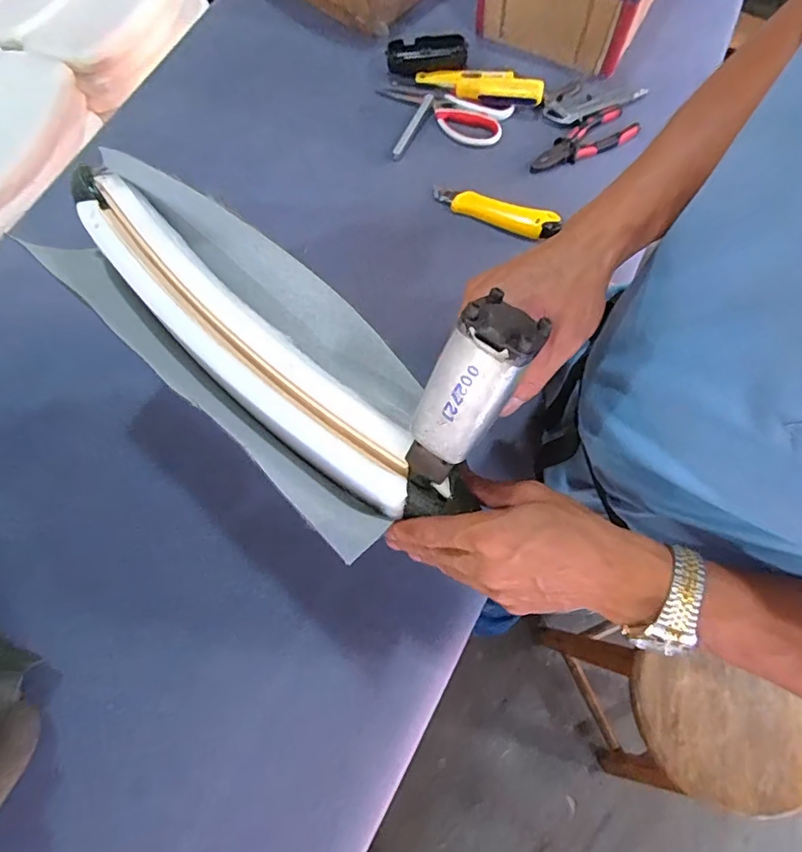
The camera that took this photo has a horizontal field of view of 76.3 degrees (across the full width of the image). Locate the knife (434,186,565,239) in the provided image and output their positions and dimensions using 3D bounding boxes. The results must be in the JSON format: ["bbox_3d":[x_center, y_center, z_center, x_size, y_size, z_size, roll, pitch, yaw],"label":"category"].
[{"bbox_3d":[0.115,-0.269,0.636,0.159,0.014,0.036,22,74,9],"label":"knife"}]

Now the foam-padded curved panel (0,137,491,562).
[{"bbox_3d":[-0.112,-0.066,0.382,0.379,0.062,0.136,44,79,11],"label":"foam-padded curved panel"}]

